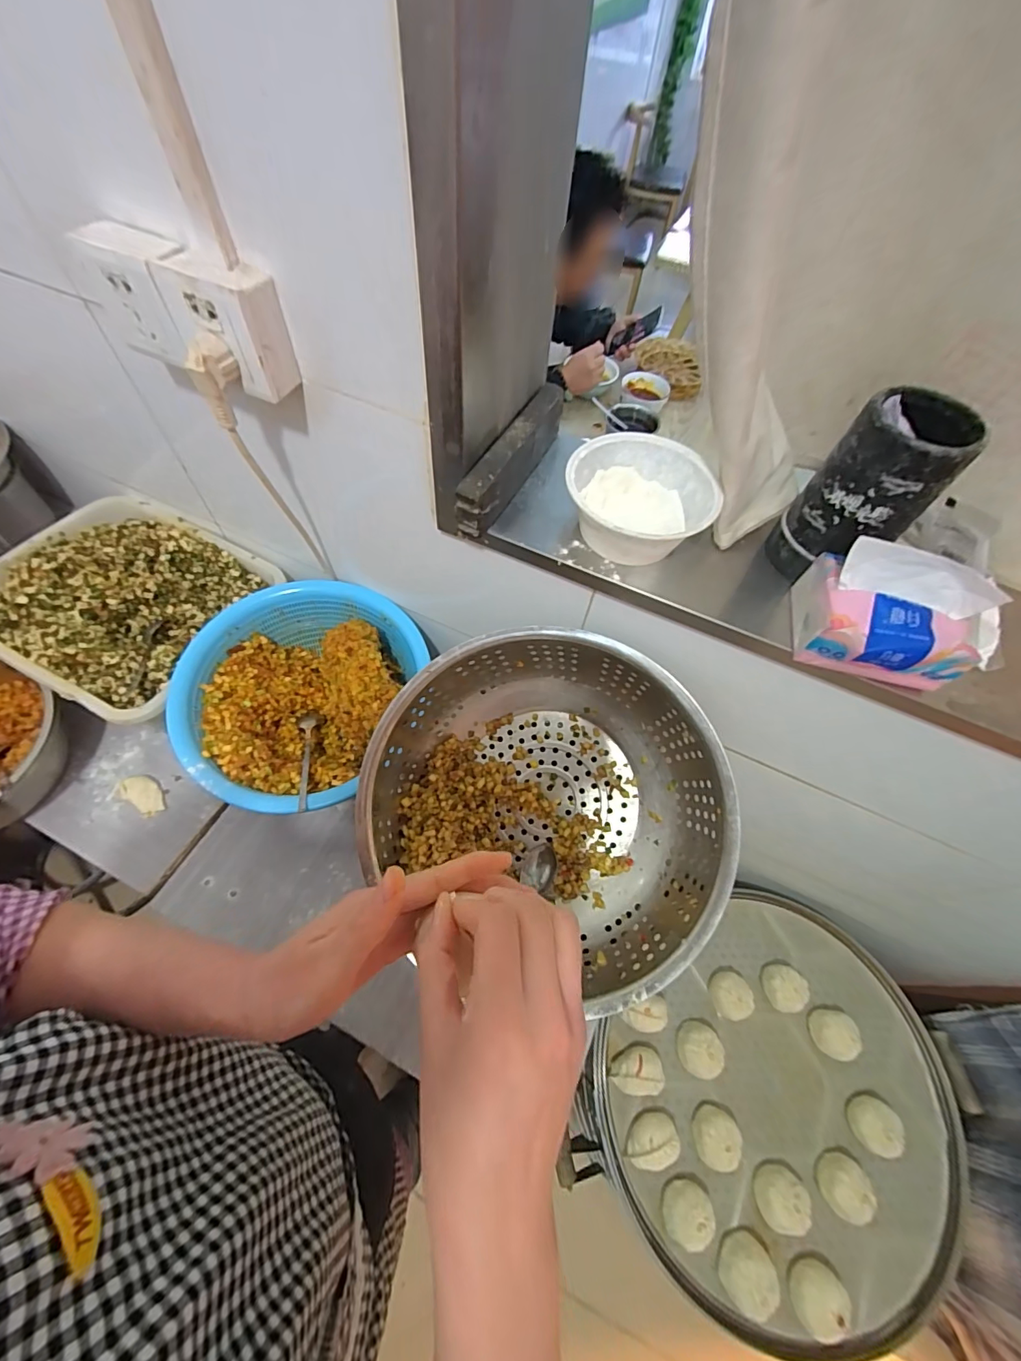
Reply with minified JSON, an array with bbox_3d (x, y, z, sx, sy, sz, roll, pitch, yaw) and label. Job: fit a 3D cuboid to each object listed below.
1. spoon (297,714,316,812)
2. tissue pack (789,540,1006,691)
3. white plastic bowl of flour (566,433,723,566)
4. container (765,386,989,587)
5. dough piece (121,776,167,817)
[{"bbox_3d":[-0.271,0.101,0.630,0.025,0.021,0.186,-13,38,-11],"label":"spoon"},{"bbox_3d":[0.327,-0.062,0.404,0.125,0.093,0.090,12,58,4],"label":"tissue pack"},{"bbox_3d":[0.125,-0.173,0.471,0.138,0.061,0.136,1,58,-2],"label":"white plastic bowl of flour"},{"bbox_3d":[0.315,-0.164,0.427,0.095,0.149,0.087,1,58,-2],"label":"container"},{"bbox_3d":[-0.516,0.161,0.677,0.073,0.008,0.038,29,61,14],"label":"dough piece"}]

